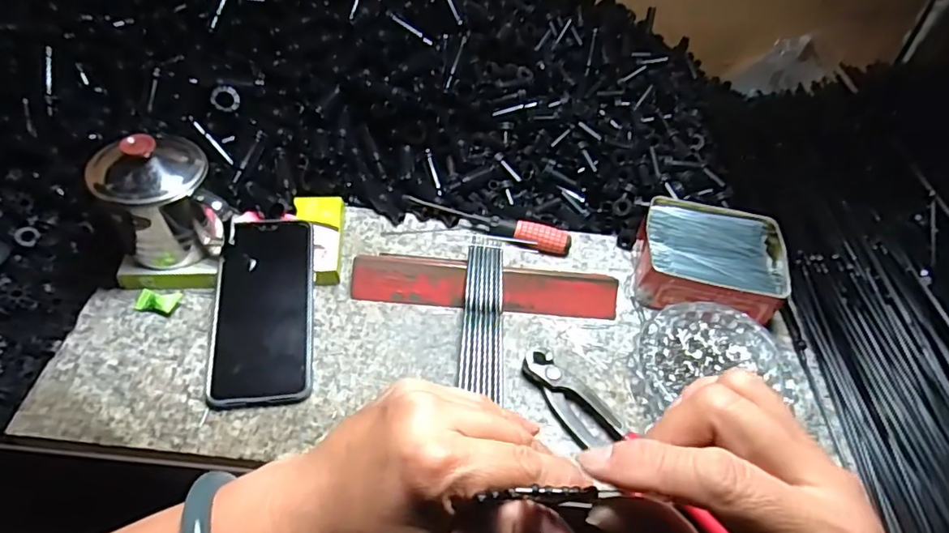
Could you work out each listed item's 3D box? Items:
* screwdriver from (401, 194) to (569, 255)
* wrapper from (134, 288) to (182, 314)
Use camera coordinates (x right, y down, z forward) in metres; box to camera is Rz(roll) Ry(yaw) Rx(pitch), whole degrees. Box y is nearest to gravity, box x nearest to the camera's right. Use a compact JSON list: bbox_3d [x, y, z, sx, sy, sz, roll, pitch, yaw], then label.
[{"bbox_3d":[0.013,-0.040,0.541,0.161,0.020,0.025,16,51,7],"label":"screwdriver"},{"bbox_3d":[-0.260,0.029,0.461,0.033,0.008,0.021,11,51,3],"label":"wrapper"}]

